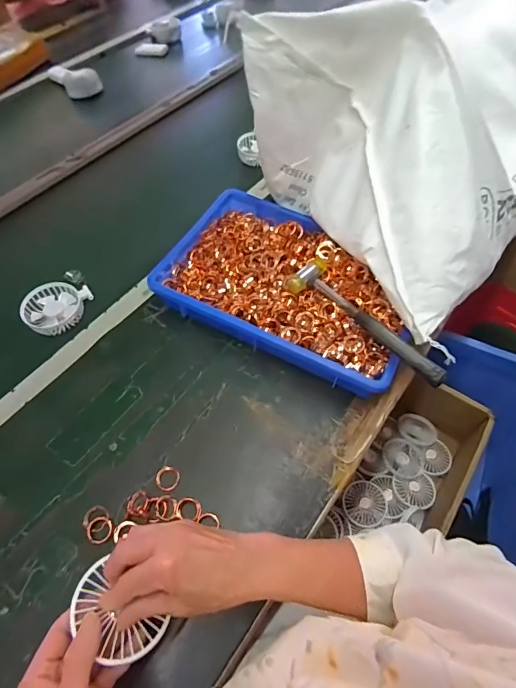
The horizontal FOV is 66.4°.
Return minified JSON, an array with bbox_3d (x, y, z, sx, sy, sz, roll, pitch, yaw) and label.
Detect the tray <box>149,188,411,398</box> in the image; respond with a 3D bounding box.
[{"bbox_3d":[0.052,-0.092,0.604,0.363,0.070,0.236,25,61,16],"label":"tray"}]

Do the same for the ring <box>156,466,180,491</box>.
[{"bbox_3d":[-0.112,0.166,0.487,0.030,0.004,0.028,0,57,0],"label":"ring"}]

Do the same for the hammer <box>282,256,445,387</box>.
[{"bbox_3d":[0.145,-0.037,0.517,0.235,0.027,0.061,40,65,23],"label":"hammer"}]

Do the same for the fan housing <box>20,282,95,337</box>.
[{"bbox_3d":[-0.325,-0.062,0.639,0.082,0.034,0.101,35,64,21],"label":"fan housing"}]

